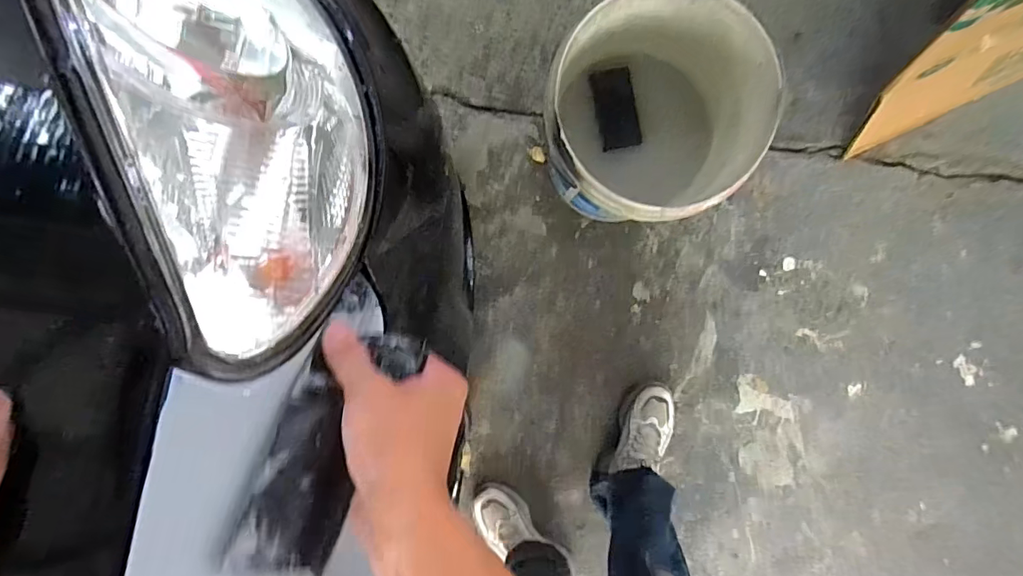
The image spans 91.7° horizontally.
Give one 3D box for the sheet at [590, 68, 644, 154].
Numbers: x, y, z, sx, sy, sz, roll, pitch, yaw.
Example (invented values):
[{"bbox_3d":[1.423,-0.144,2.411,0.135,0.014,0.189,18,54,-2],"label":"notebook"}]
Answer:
[{"bbox_3d":[0.177,-0.303,0.842,0.065,0.005,0.127,-11,110,14],"label":"sheet"}]

